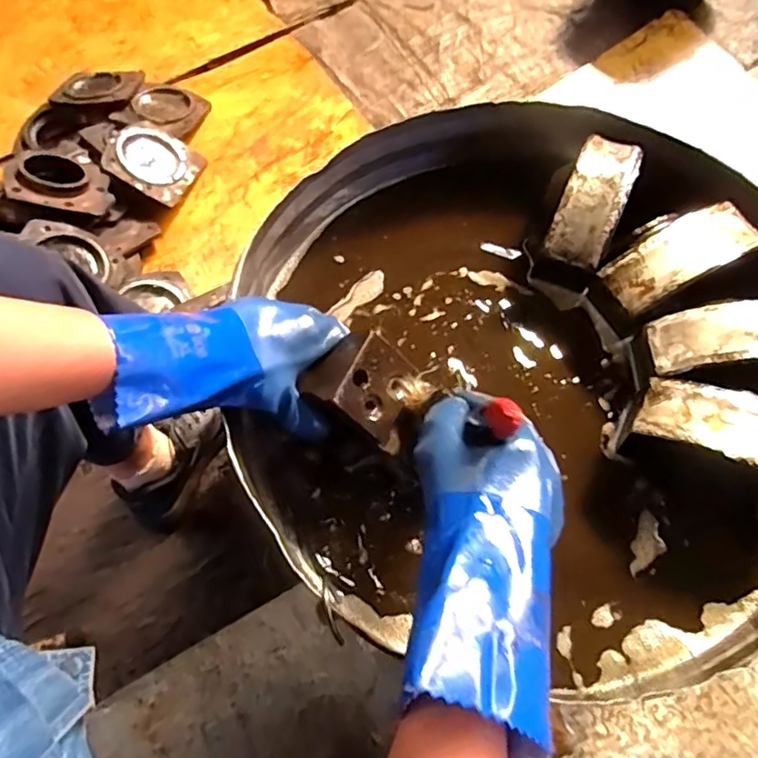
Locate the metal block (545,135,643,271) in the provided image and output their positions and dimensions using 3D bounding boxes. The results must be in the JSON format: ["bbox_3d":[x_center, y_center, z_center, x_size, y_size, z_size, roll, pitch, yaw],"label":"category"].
[{"bbox_3d":[0.222,-0.187,0.607,0.057,0.032,0.147,24,71,10],"label":"metal block"}]

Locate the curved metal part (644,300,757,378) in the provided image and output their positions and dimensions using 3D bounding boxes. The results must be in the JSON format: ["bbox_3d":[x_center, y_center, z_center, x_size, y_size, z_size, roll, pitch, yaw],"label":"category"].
[{"bbox_3d":[0.337,-0.039,0.549,0.154,0.037,0.060,-4,69,0],"label":"curved metal part"}]

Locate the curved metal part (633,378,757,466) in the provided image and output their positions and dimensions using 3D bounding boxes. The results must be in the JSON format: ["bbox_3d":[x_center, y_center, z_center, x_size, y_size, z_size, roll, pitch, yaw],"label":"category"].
[{"bbox_3d":[0.308,0.043,0.500,0.153,0.032,0.067,23,71,10],"label":"curved metal part"}]

